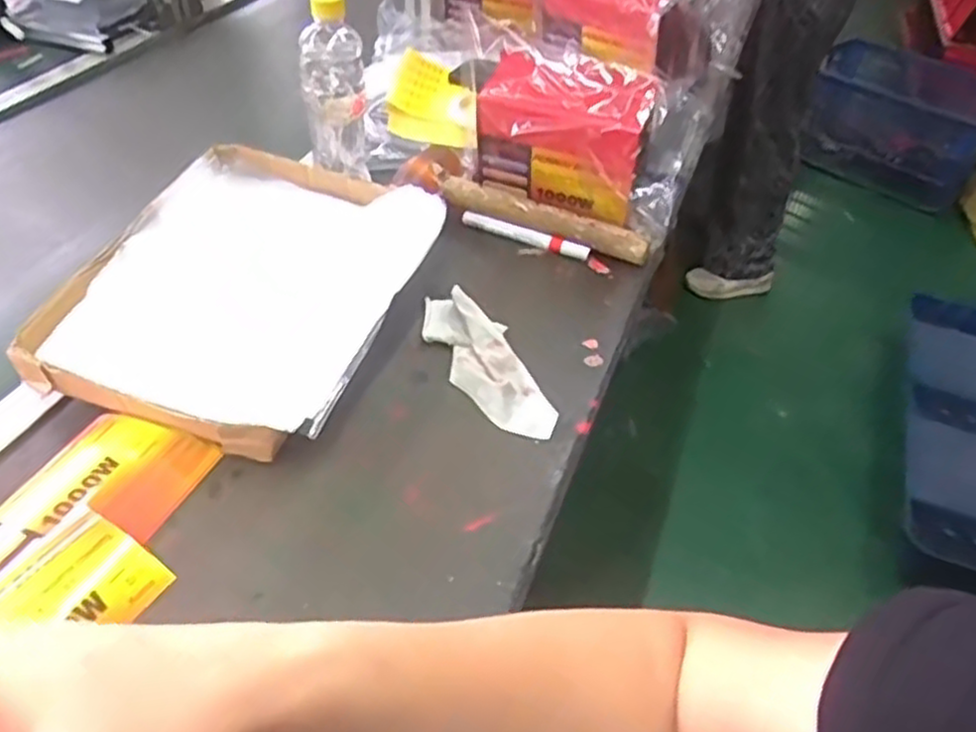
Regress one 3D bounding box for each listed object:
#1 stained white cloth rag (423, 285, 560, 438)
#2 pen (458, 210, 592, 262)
[{"bbox_3d":[-0.005,-0.009,0.670,0.062,0.022,0.184,-17,46,-22],"label":"stained white cloth rag"},{"bbox_3d":[0.039,-0.138,0.814,0.141,0.013,0.014,17,44,15],"label":"pen"}]

